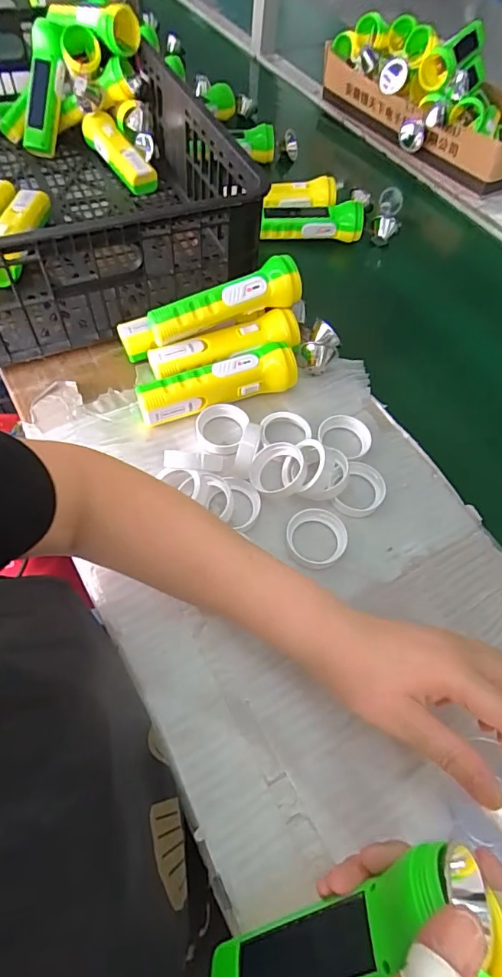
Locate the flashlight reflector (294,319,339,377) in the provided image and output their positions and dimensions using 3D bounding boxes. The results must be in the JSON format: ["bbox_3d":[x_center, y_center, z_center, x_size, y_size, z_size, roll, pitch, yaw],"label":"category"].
[{"bbox_3d":[0.075,-0.156,0.533,0.045,0.036,0.056,18,61,9],"label":"flashlight reflector"}]

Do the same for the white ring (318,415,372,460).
[{"bbox_3d":[0.101,-0.056,0.486,0.053,0.013,0.055,2,59,-4],"label":"white ring"}]

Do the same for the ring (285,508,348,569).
[{"bbox_3d":[0.058,0.044,0.425,0.052,0.011,0.054,2,59,-4],"label":"ring"}]

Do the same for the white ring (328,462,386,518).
[{"bbox_3d":[0.103,0.000,0.455,0.052,0.016,0.055,2,59,-4],"label":"white ring"}]

